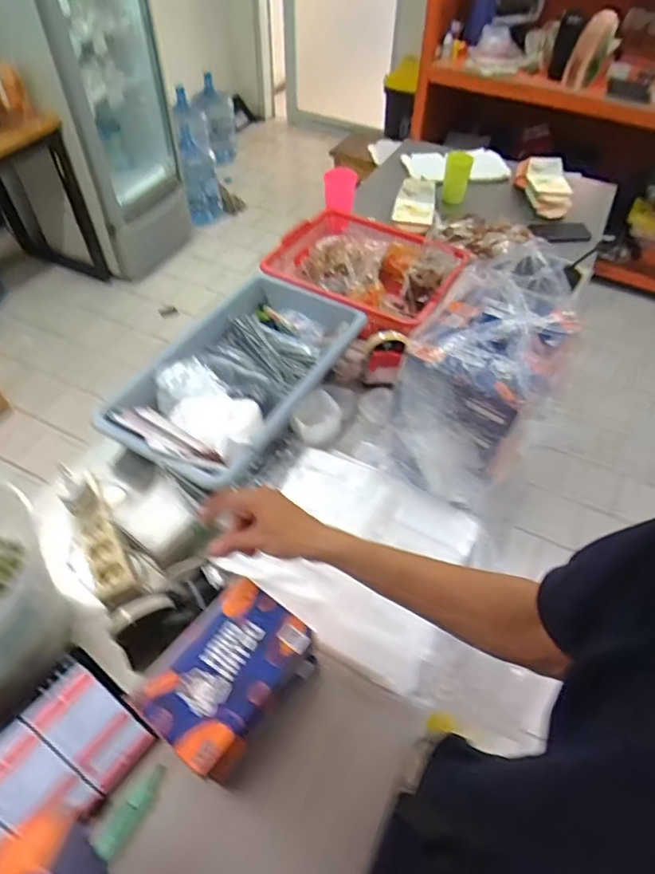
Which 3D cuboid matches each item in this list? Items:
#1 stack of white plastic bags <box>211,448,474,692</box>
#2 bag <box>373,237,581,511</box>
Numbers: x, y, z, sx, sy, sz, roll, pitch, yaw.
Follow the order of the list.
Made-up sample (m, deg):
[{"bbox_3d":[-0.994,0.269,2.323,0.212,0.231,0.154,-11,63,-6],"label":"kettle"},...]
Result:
[{"bbox_3d":[0.040,0.171,0.813,0.336,0.040,0.301,24,54,17],"label":"stack of white plastic bags"},{"bbox_3d":[0.245,-0.088,0.842,0.219,0.283,0.290,27,55,19],"label":"bag"}]

